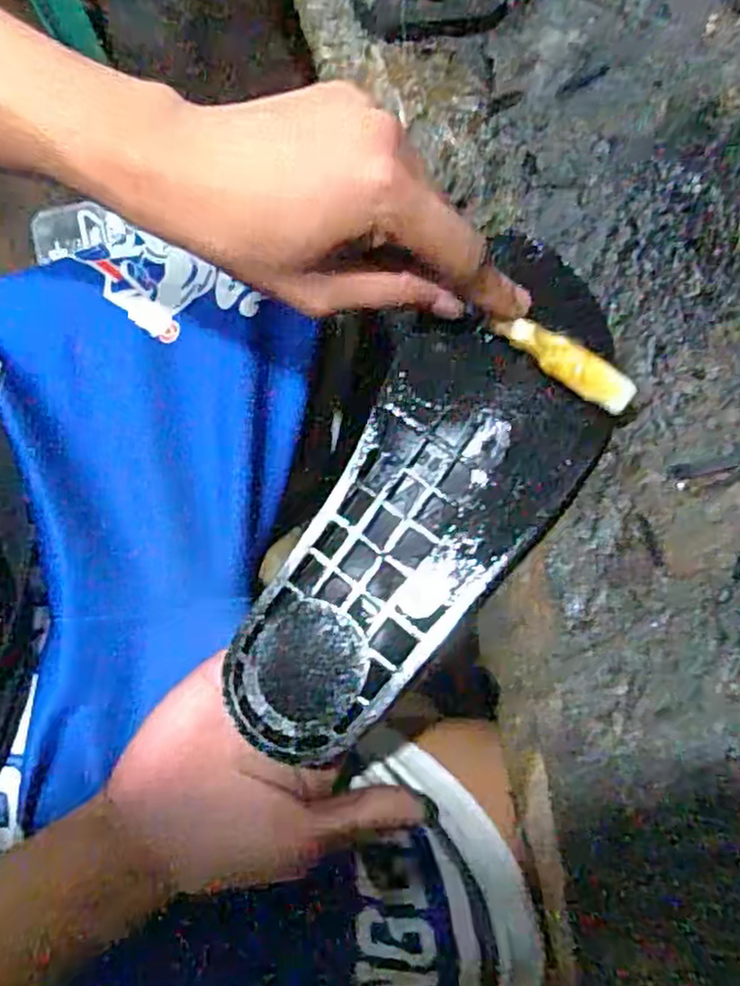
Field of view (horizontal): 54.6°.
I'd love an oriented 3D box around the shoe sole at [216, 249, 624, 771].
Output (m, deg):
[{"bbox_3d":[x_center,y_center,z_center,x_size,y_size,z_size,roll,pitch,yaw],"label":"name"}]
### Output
[{"bbox_3d":[0.028,0.001,0.316,0.095,0.026,0.248,33,84,8],"label":"shoe sole"}]

